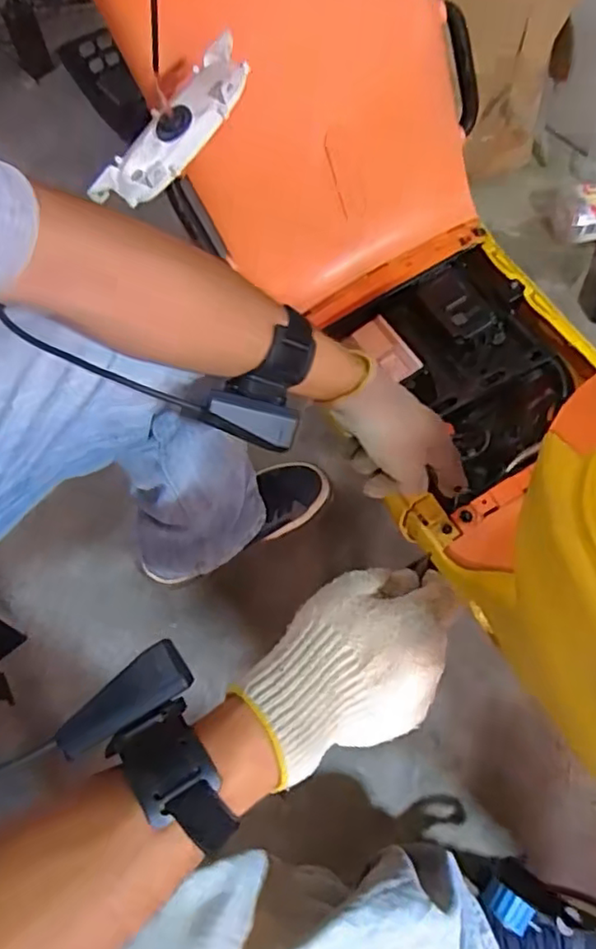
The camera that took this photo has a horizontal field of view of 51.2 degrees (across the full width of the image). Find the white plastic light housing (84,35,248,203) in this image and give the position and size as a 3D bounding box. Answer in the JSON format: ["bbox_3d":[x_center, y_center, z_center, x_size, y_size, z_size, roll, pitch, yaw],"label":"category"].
[{"bbox_3d":[-0.090,-0.249,0.451,0.143,0.019,0.052,-45,66,7],"label":"white plastic light housing"}]

